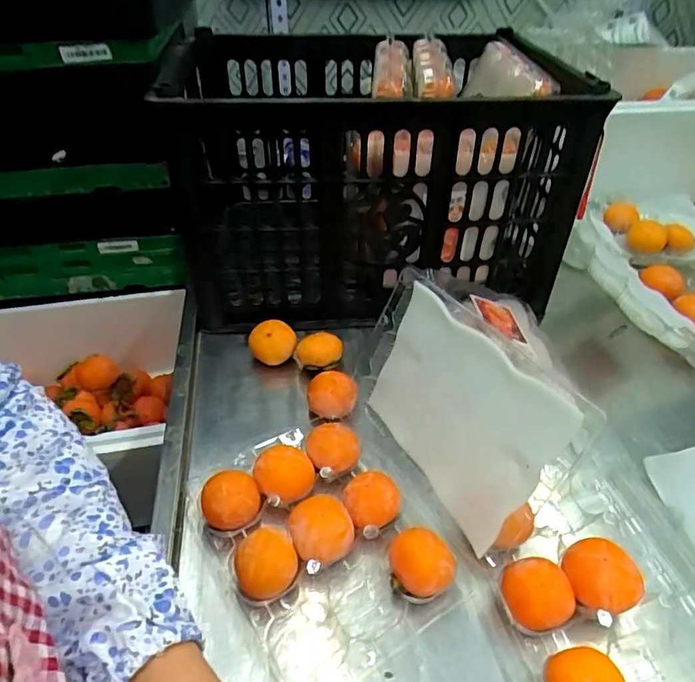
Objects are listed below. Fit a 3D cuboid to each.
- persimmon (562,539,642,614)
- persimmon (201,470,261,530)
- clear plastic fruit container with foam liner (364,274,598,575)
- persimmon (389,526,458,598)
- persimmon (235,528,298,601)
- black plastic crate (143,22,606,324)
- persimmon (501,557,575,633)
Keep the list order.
[{"bbox_3d":[0.206,0.192,0.418,0.054,0.043,0.058,-3,39,-1],"label":"persimmon"},{"bbox_3d":[-0.104,0.150,0.466,0.051,0.050,0.046,-10,41,-12],"label":"persimmon"},{"bbox_3d":[0.098,0.050,0.447,0.032,0.193,0.202,-4,38,-33],"label":"clear plastic fruit container with foam liner"},{"bbox_3d":[0.063,0.191,0.433,0.050,0.038,0.051,-1,39,1],"label":"persimmon"},{"bbox_3d":[-0.066,0.190,0.424,0.049,0.048,0.047,0,40,0],"label":"persimmon"},{"bbox_3d":[0.017,-0.249,0.737,0.507,0.288,0.391,-6,40,-4],"label":"black plastic crate"},{"bbox_3d":[0.152,0.206,0.410,0.048,0.042,0.050,-1,39,1],"label":"persimmon"}]

